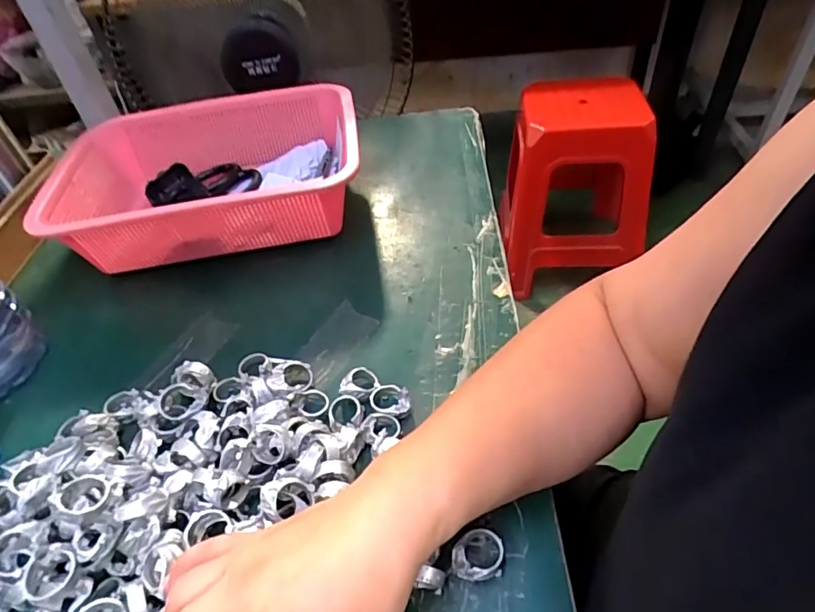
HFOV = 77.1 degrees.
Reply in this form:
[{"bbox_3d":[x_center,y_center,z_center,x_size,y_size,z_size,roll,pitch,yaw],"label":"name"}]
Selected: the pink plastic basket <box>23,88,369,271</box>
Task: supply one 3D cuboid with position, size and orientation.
[{"bbox_3d":[-0.194,-0.132,0.533,0.295,0.092,0.212,-7,44,0],"label":"pink plastic basket"}]

